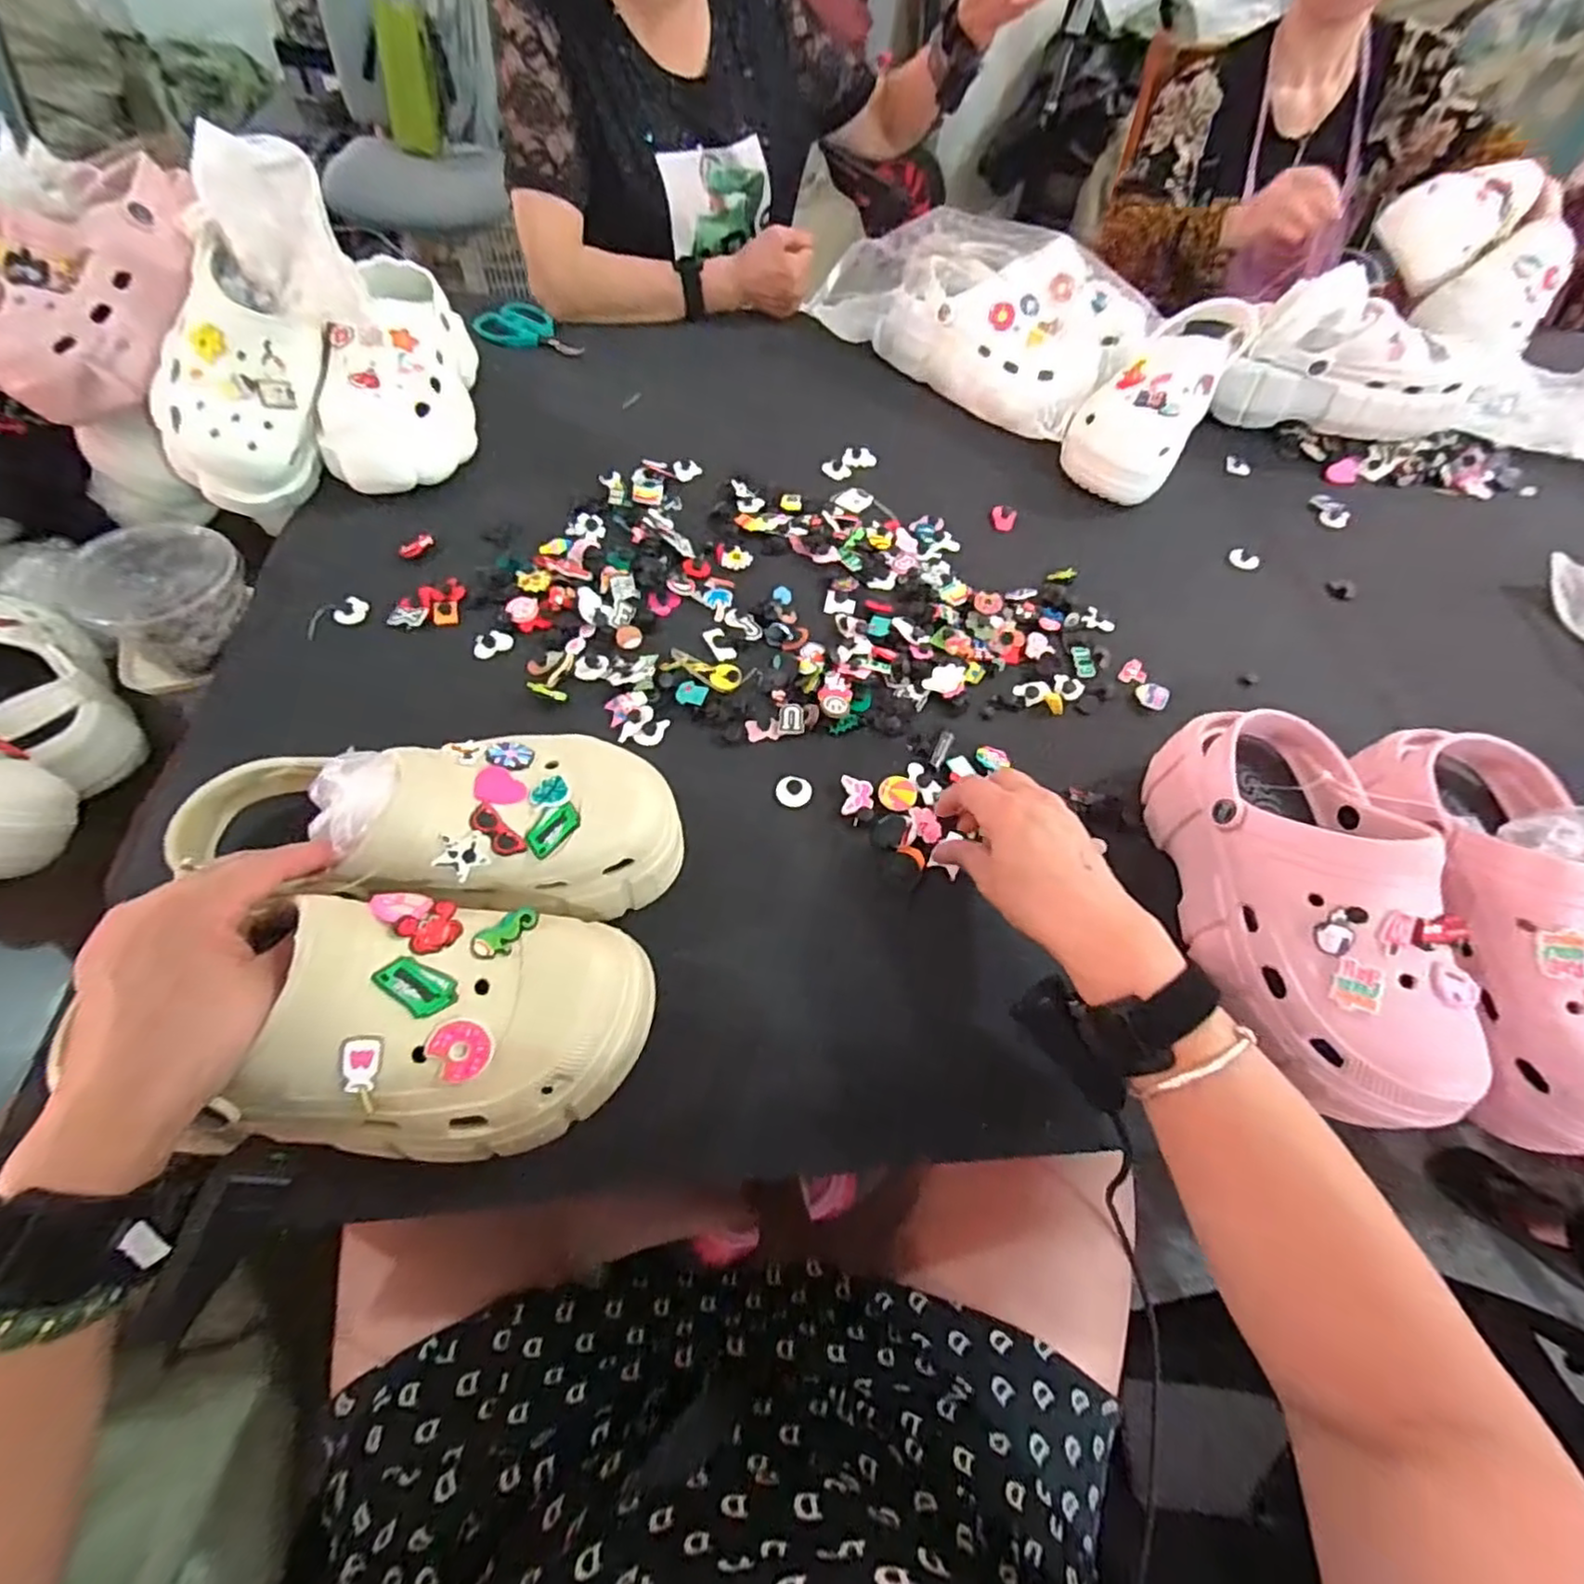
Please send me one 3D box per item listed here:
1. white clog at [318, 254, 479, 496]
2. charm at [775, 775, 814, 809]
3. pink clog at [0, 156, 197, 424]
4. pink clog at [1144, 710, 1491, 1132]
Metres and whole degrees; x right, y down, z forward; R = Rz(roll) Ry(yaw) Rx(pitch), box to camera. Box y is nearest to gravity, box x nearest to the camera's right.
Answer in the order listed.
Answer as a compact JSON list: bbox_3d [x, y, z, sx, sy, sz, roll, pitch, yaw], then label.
[{"bbox_3d":[-0.370,-0.401,0.648,0.106,0.090,0.251,3,72,-3],"label":"white clog"},{"bbox_3d":[0.002,0.000,0.497,0.026,0.007,0.022,13,59,3],"label":"charm"},{"bbox_3d":[-0.595,-0.442,0.582,0.107,0.076,0.244,22,84,9],"label":"pink clog"},{"bbox_3d":[0.310,0.066,0.418,0.098,0.116,0.249,2,59,-3],"label":"pink clog"}]

